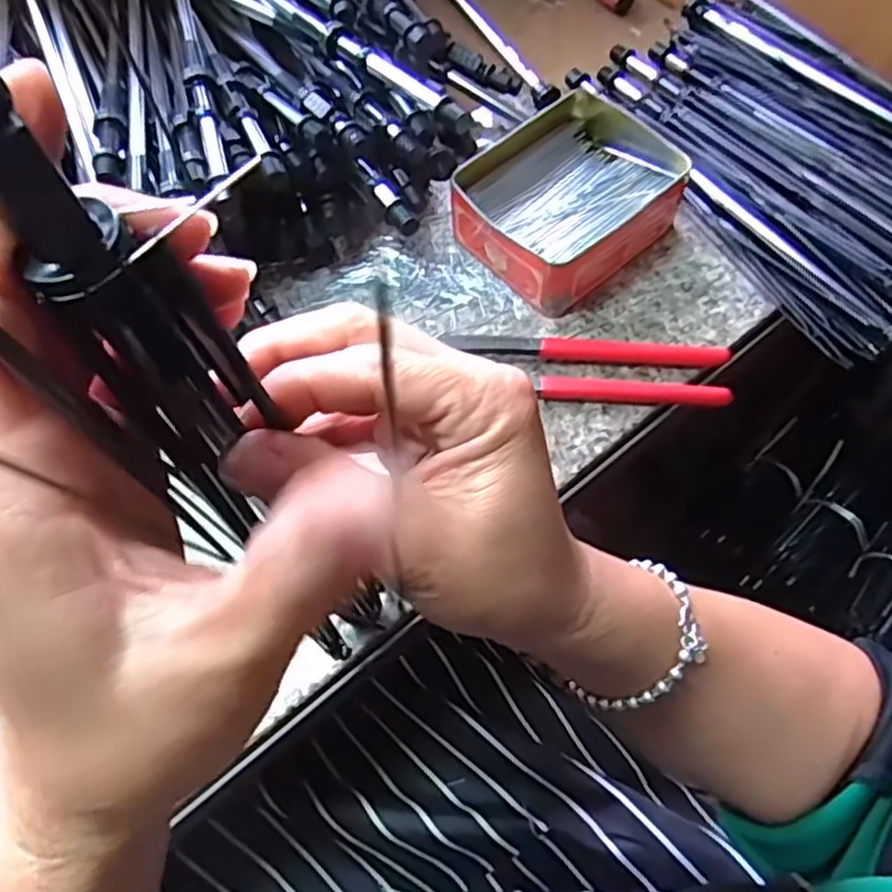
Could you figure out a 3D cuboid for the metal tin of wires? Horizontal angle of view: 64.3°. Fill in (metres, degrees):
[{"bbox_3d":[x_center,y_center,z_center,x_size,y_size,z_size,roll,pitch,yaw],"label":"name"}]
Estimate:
[{"bbox_3d":[0.074,-0.154,0.444,0.126,0.048,0.109,-41,69,-16],"label":"metal tin of wires"}]

